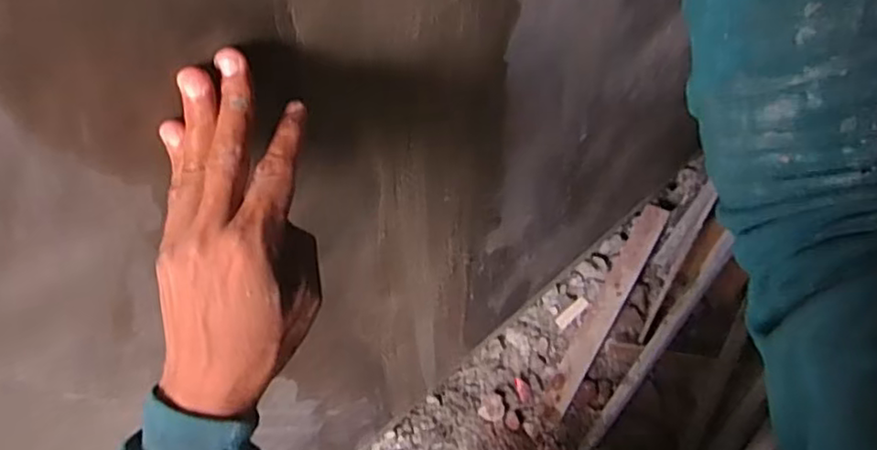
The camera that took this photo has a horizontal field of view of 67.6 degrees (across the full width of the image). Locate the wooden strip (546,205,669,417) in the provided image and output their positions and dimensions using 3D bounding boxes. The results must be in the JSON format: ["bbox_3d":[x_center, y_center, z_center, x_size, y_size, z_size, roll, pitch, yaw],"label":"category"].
[{"bbox_3d":[0.414,0.196,1.600,0.064,0.024,0.580,24,73,27],"label":"wooden strip"}]

